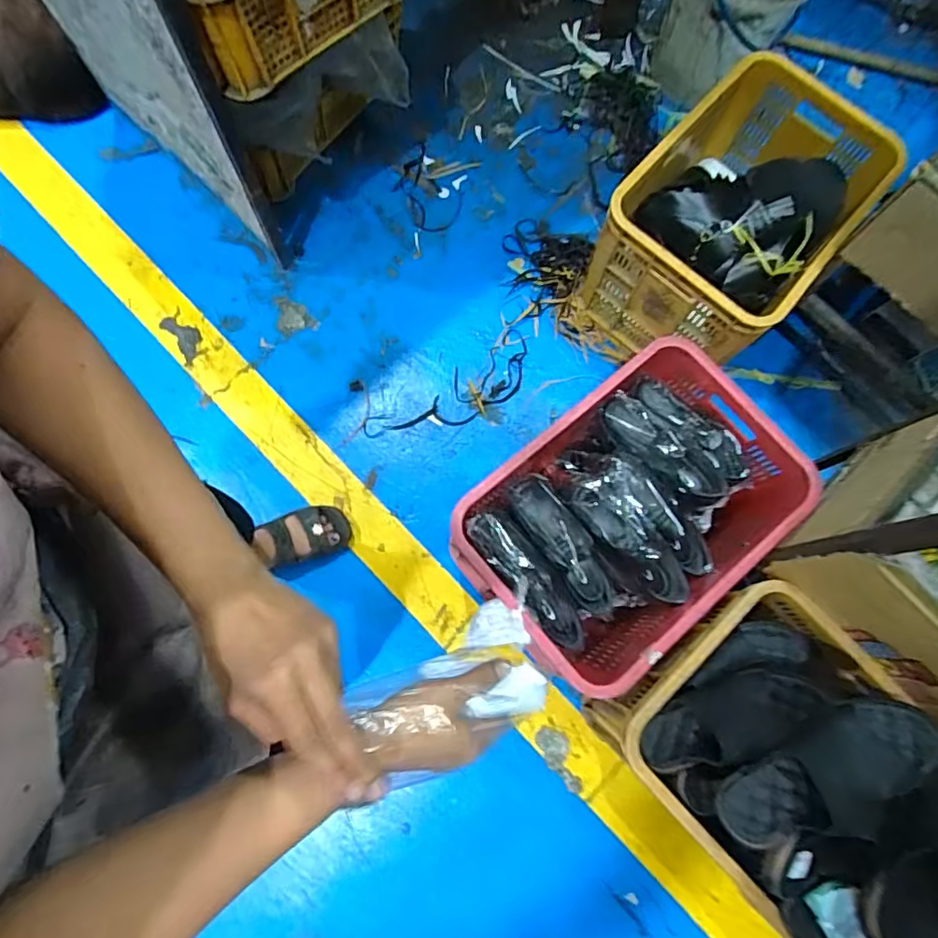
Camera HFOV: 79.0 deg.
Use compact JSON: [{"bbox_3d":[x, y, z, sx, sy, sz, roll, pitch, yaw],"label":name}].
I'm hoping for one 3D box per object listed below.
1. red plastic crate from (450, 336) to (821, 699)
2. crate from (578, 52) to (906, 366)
[{"bbox_3d":[0.263,0.083,1.004,0.521,0.280,0.362,-39,82,-10],"label":"red plastic crate"},{"bbox_3d":[0.526,-0.490,1.166,0.366,0.291,0.564,39,81,8],"label":"crate"}]

